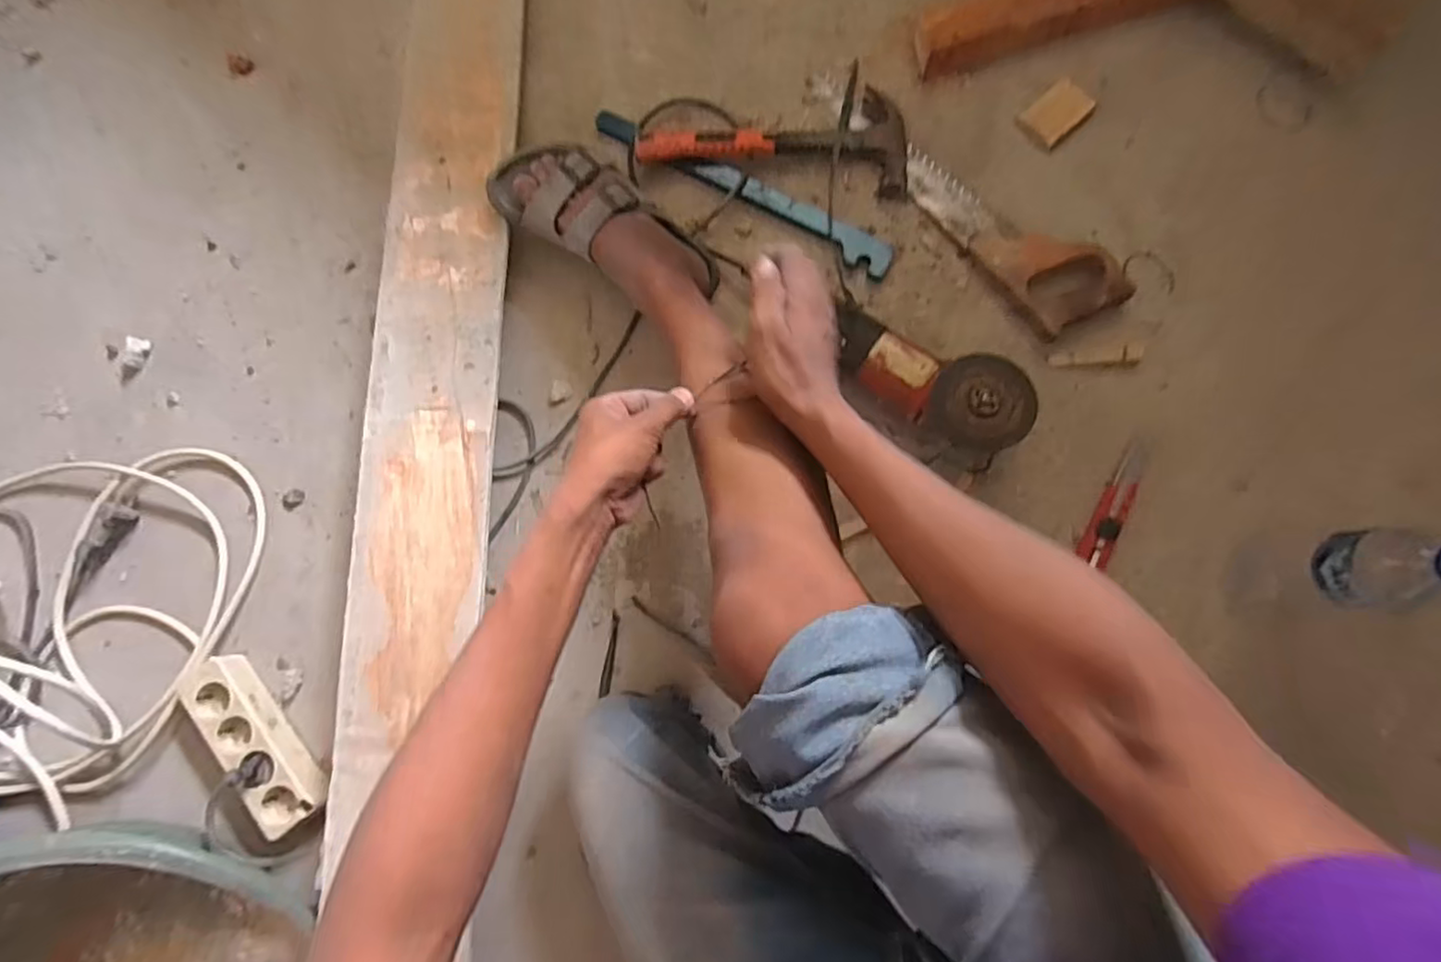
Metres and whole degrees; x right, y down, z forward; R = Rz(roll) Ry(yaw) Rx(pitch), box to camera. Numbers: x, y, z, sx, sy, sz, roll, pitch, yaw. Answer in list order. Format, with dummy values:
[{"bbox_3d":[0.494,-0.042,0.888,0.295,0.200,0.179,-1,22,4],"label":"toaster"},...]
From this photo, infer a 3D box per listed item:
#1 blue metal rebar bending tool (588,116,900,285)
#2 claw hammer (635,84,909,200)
[{"bbox_3d":[0.023,-0.342,0.761,0.393,0.017,0.037,30,85,7],"label":"blue metal rebar bending tool"},{"bbox_3d":[0.066,-0.412,0.758,0.308,0.036,0.120,8,83,5],"label":"claw hammer"}]

